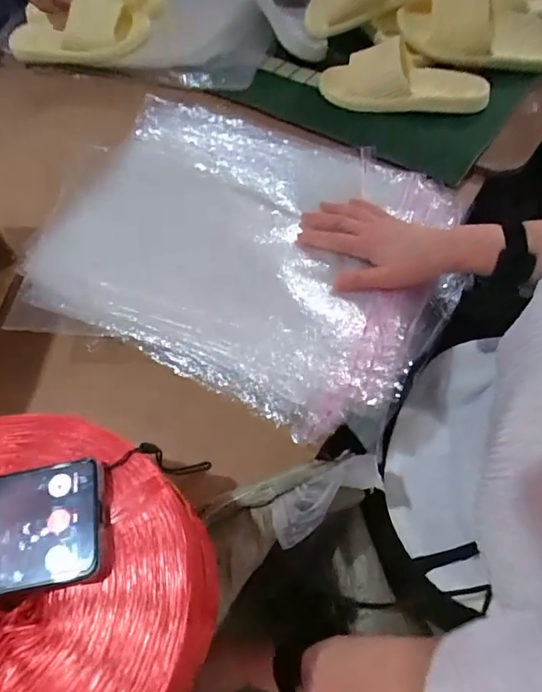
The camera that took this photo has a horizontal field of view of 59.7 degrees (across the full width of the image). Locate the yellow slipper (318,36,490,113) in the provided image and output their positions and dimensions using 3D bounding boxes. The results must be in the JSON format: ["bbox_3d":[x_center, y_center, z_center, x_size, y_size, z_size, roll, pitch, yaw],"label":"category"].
[{"bbox_3d":[0.202,-0.412,0.717,0.251,0.062,0.092,14,62,12],"label":"yellow slipper"}]

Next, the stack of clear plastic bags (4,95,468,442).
[{"bbox_3d":[-0.024,-0.121,0.559,0.449,0.038,0.391,16,59,8],"label":"stack of clear plastic bags"}]

